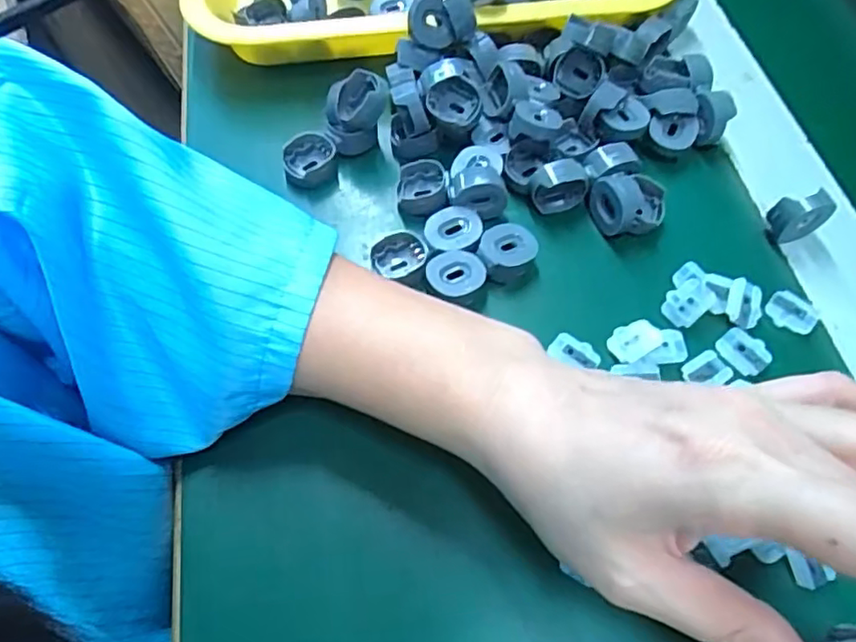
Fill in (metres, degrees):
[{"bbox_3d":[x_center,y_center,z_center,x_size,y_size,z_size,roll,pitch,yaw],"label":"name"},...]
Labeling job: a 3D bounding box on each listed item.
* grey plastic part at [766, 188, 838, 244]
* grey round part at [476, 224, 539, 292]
[{"bbox_3d":[0.182,-0.052,0.305,0.028,0.031,0.012,-16,62,-9],"label":"grey plastic part"},{"bbox_3d":[0.039,-0.031,0.304,0.028,0.017,0.027,0,60,0],"label":"grey round part"}]

